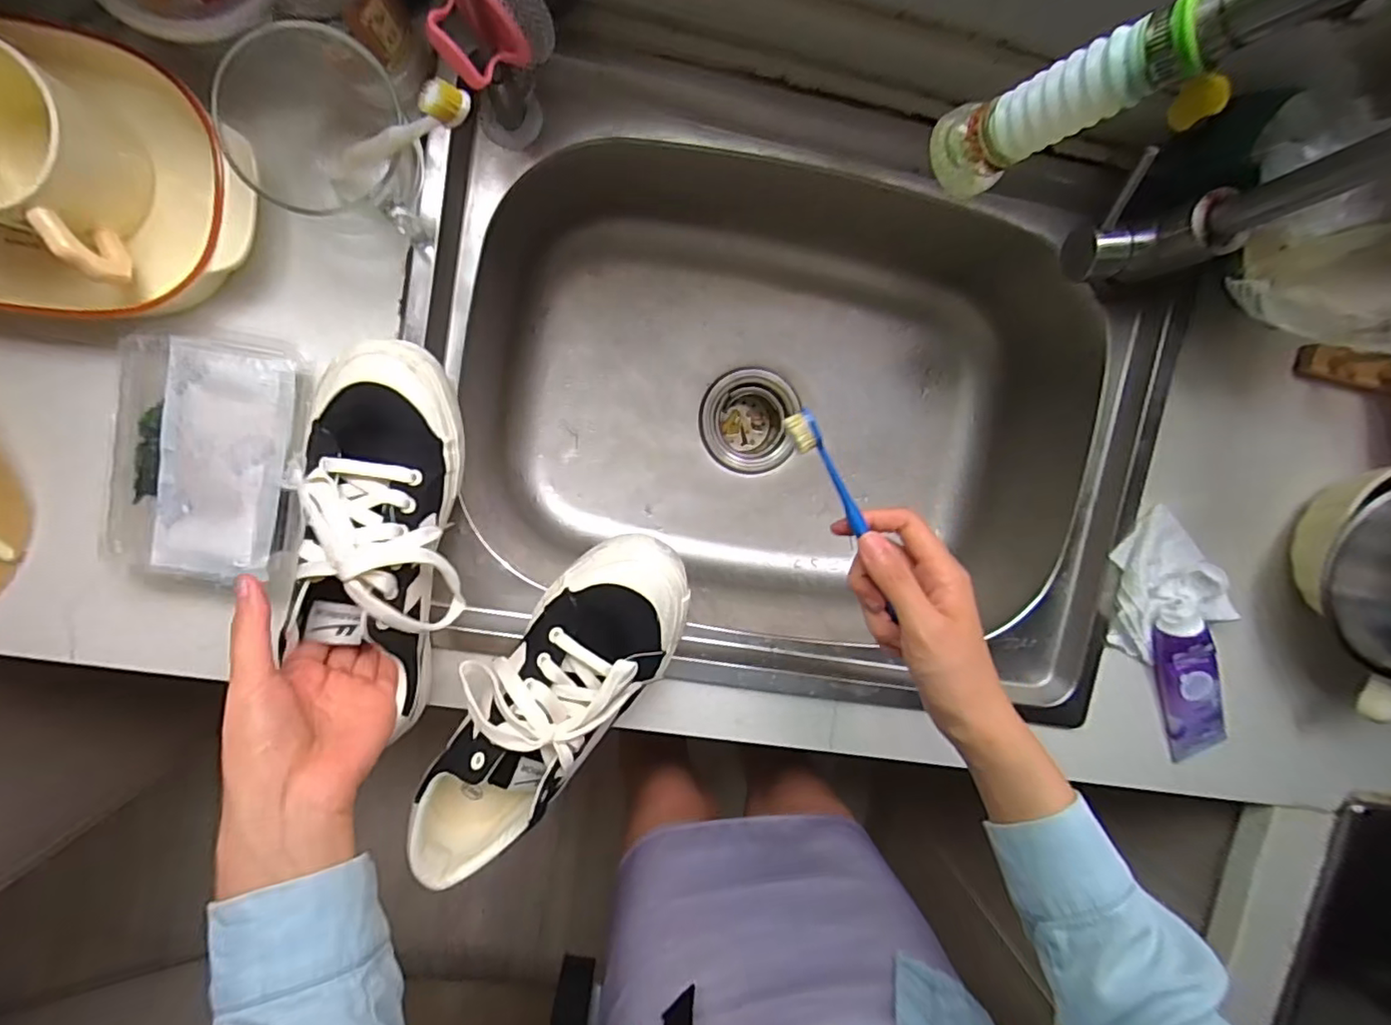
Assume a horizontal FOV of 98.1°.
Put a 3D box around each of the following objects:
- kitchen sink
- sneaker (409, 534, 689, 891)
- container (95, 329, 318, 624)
[{"bbox_3d":[0.082,-0.093,0.559,0.560,0.204,0.437,6,97,-7],"label":"kitchen sink"},{"bbox_3d":[-0.107,0.135,0.419,0.099,0.081,0.270,42,92,-9],"label":"sneaker"},{"bbox_3d":[-0.325,-0.034,0.410,0.115,0.039,0.174,14,96,-7],"label":"container"}]

